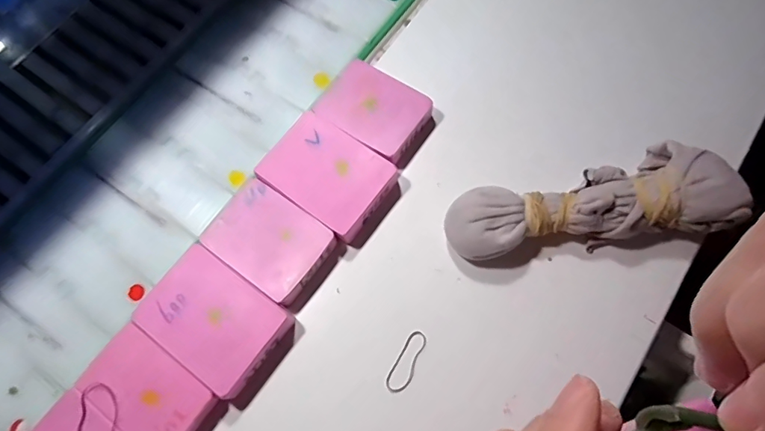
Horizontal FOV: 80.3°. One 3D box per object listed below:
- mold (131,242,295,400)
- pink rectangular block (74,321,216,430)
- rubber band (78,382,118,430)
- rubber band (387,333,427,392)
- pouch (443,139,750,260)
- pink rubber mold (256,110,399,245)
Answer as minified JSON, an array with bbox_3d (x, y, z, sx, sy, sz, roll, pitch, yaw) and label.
[{"bbox_3d":[-0.101,0.062,0.273,0.078,0.016,0.057,34,76,14],"label":"mold"},{"bbox_3d":[-0.133,0.100,0.260,0.068,0.015,0.044,34,76,14],"label":"pink rectangular block"},{"bbox_3d":[-0.158,0.115,0.249,0.021,0.004,0.043,-5,70,2],"label":"rubber band"},{"bbox_3d":[0.015,0.088,0.271,0.013,0.004,0.038,29,75,13],"label":"rubber band"},{"bbox_3d":[0.122,-0.010,0.280,0.164,0.046,0.056,-7,70,1],"label":"pouch"},{"bbox_3d":[-0.034,-0.025,0.302,0.083,0.016,0.059,34,76,14],"label":"pink rubber mold"}]

